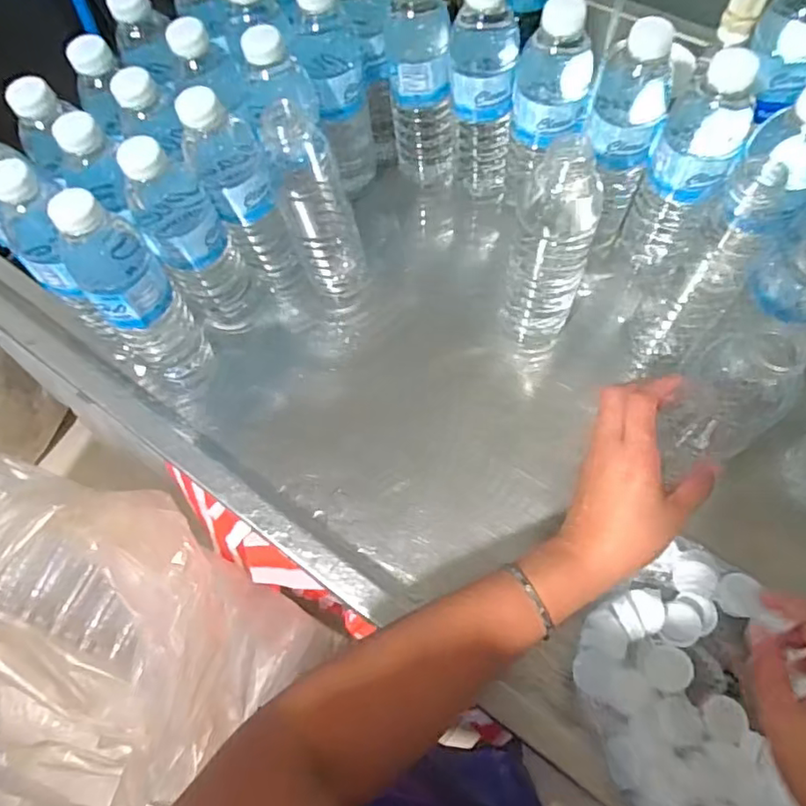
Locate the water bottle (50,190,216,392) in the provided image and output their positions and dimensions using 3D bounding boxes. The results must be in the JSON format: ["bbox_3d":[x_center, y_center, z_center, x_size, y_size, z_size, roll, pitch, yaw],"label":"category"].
[{"bbox_3d":[-0.229,-0.085,0.501,0.072,0.210,0.068,-41,69,-14],"label":"water bottle"}]

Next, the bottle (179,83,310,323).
[{"bbox_3d":[-0.134,-0.161,0.530,0.060,0.221,0.073,-17,66,-5],"label":"bottle"}]

